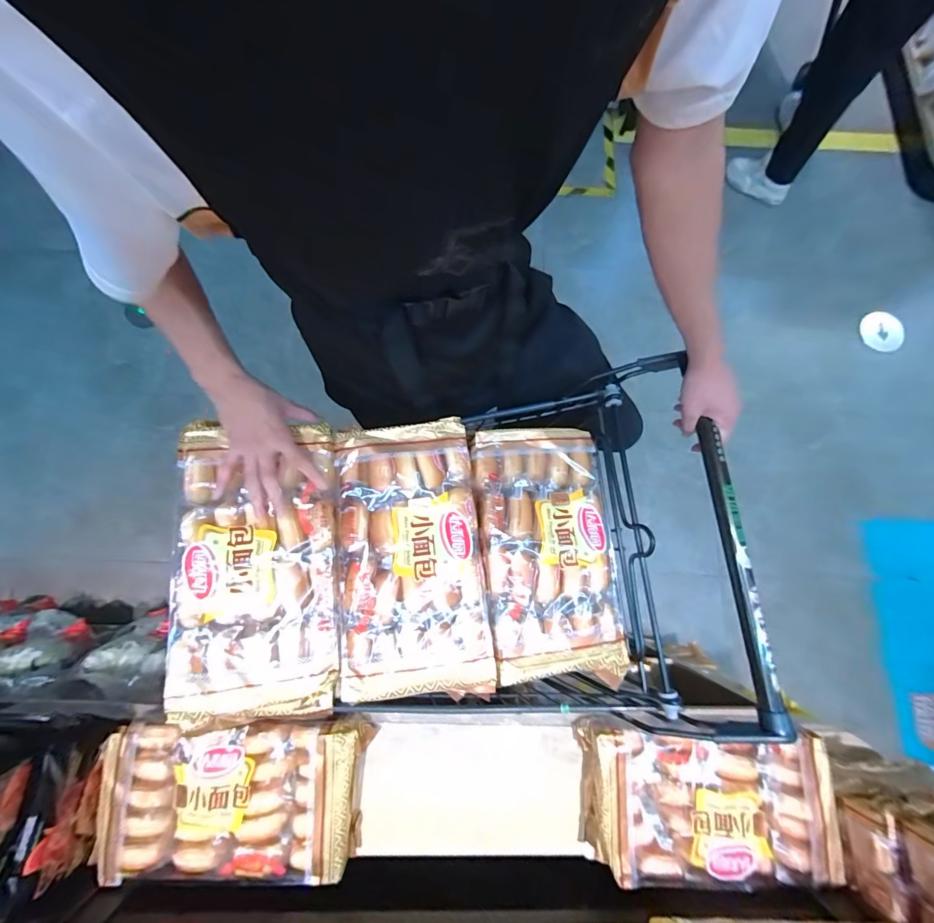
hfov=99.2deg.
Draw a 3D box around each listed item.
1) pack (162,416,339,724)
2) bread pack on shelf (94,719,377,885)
[{"bbox_3d":[-0.262,0.129,0.500,0.181,0.050,0.355,-6,79,-2],"label":"pack"},{"bbox_3d":[-0.327,0.470,0.561,0.341,0.052,0.198,4,79,0],"label":"bread pack on shelf"}]

